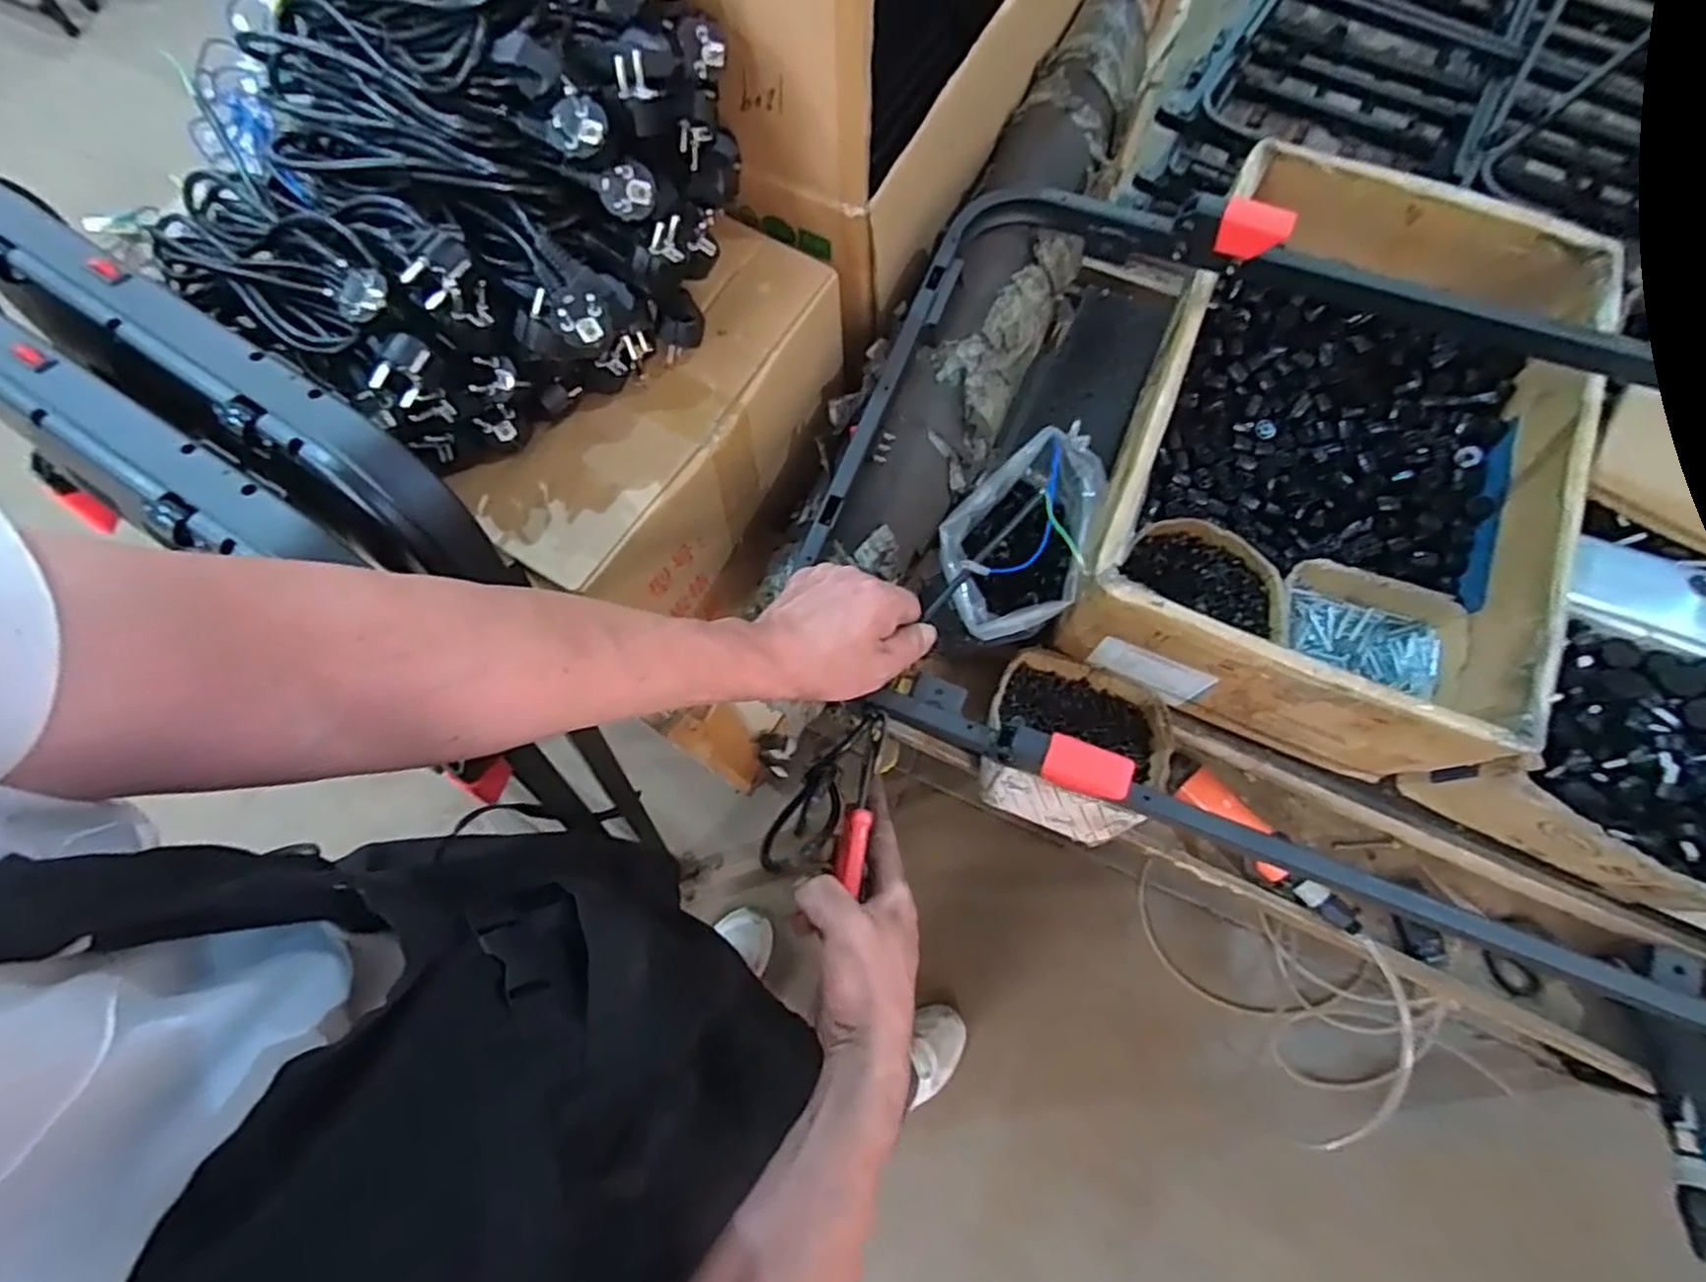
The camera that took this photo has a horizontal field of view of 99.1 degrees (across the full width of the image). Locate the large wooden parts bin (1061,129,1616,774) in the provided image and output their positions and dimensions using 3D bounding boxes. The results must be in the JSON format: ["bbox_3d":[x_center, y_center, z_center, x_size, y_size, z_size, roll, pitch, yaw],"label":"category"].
[{"bbox_3d":[0.454,-0.179,0.689,0.357,0.145,0.525,23,75,8],"label":"large wooden parts bin"}]

